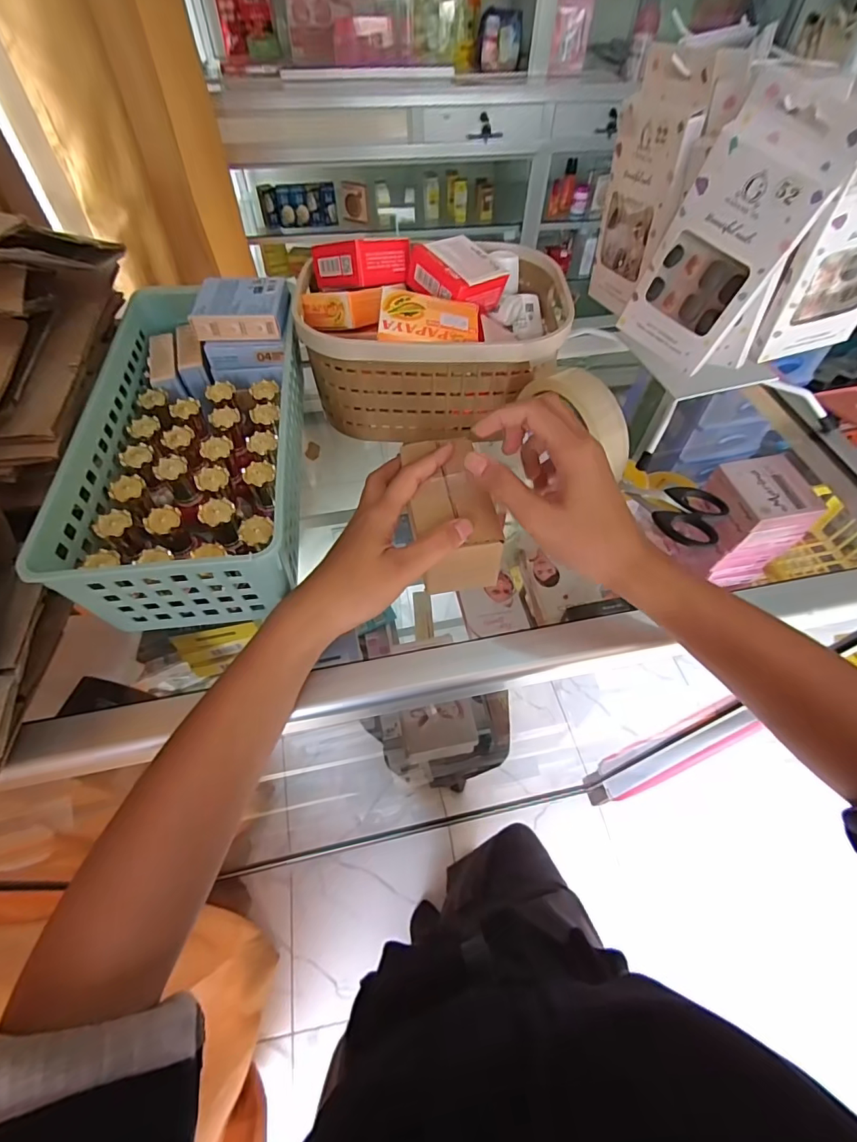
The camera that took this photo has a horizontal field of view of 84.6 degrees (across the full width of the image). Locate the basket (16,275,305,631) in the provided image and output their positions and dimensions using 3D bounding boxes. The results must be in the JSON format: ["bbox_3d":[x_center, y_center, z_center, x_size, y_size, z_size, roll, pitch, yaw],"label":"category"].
[{"bbox_3d":[-0.164,-0.107,0.350,0.139,0.089,0.283,-5,56,-4],"label":"basket"}]

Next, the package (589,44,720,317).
[{"bbox_3d":[0.145,-0.261,0.324,0.014,0.131,0.070,-16,57,-12],"label":"package"}]

